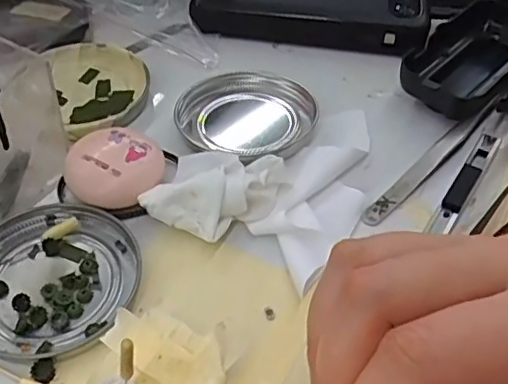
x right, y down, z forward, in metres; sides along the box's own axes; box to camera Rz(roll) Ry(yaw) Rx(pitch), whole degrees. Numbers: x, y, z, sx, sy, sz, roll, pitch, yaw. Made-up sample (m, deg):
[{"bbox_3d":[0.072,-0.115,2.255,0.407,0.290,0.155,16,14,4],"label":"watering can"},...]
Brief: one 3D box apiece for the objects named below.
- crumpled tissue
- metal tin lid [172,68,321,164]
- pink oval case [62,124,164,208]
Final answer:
[{"bbox_3d":[0.014,-0.017,0.308,0.091,0.024,0.121,22,52,17],"label":"crumpled tissue"},{"bbox_3d":[-0.007,-0.045,0.337,0.077,0.015,0.077,1,48,-1],"label":"metal tin lid"},{"bbox_3d":[-0.070,-0.010,0.301,0.047,0.023,0.042,5,49,3],"label":"pink oval case"}]

